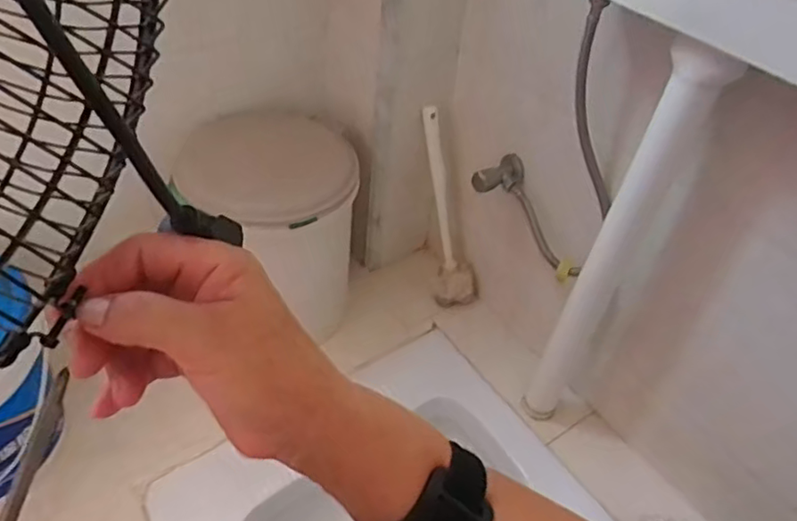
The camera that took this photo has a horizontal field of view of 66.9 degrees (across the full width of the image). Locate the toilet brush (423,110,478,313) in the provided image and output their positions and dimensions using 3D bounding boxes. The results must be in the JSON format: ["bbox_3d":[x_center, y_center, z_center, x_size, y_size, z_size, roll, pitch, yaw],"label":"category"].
[{"bbox_3d":[0.089,-0.085,1.063,0.077,0.364,0.053,-21,28,-27],"label":"toilet brush"}]

